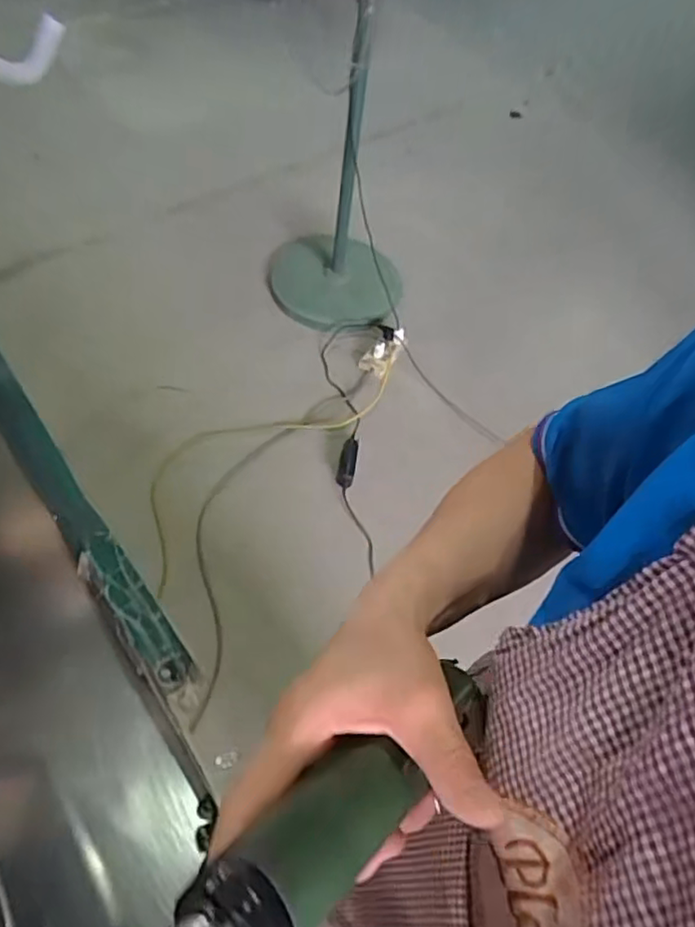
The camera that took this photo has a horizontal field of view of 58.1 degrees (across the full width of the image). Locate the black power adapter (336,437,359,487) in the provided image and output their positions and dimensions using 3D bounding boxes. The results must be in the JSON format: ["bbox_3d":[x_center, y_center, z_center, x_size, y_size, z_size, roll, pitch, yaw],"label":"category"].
[{"bbox_3d":[0.001,-0.004,1.560,0.040,0.022,0.138,9,56,2],"label":"black power adapter"}]

